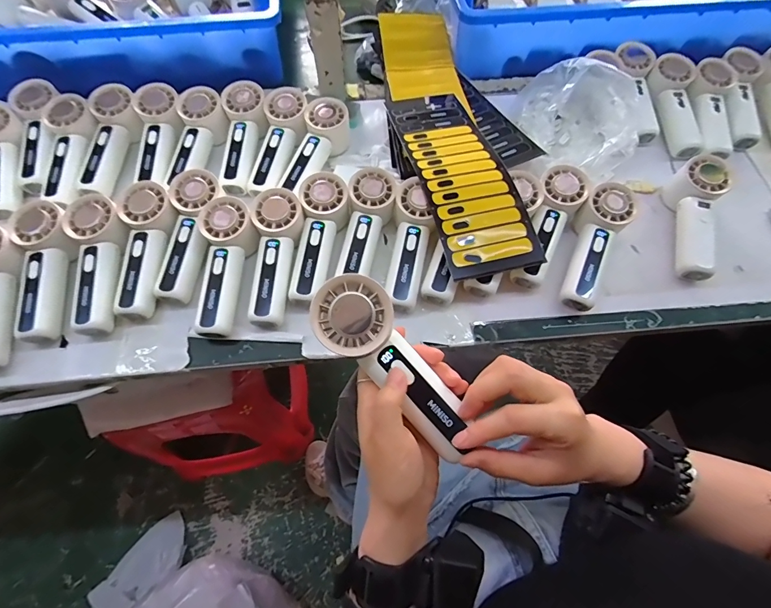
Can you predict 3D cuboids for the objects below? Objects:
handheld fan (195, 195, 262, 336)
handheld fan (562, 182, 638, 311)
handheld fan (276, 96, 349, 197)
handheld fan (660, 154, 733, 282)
[{"bbox_3d":[-0.179,-0.040,0.428,0.064,0.030,0.156,2,76,0],"label":"handheld fan"},{"bbox_3d":[0.245,-0.067,0.449,0.055,0.046,0.156,22,79,10],"label":"handheld fan"},{"bbox_3d":[-0.095,-0.199,0.503,0.057,0.049,0.159,18,65,8],"label":"handheld fan"},{"bbox_3d":[0.380,-0.110,0.467,0.052,0.052,0.148,19,65,8],"label":"handheld fan"}]

